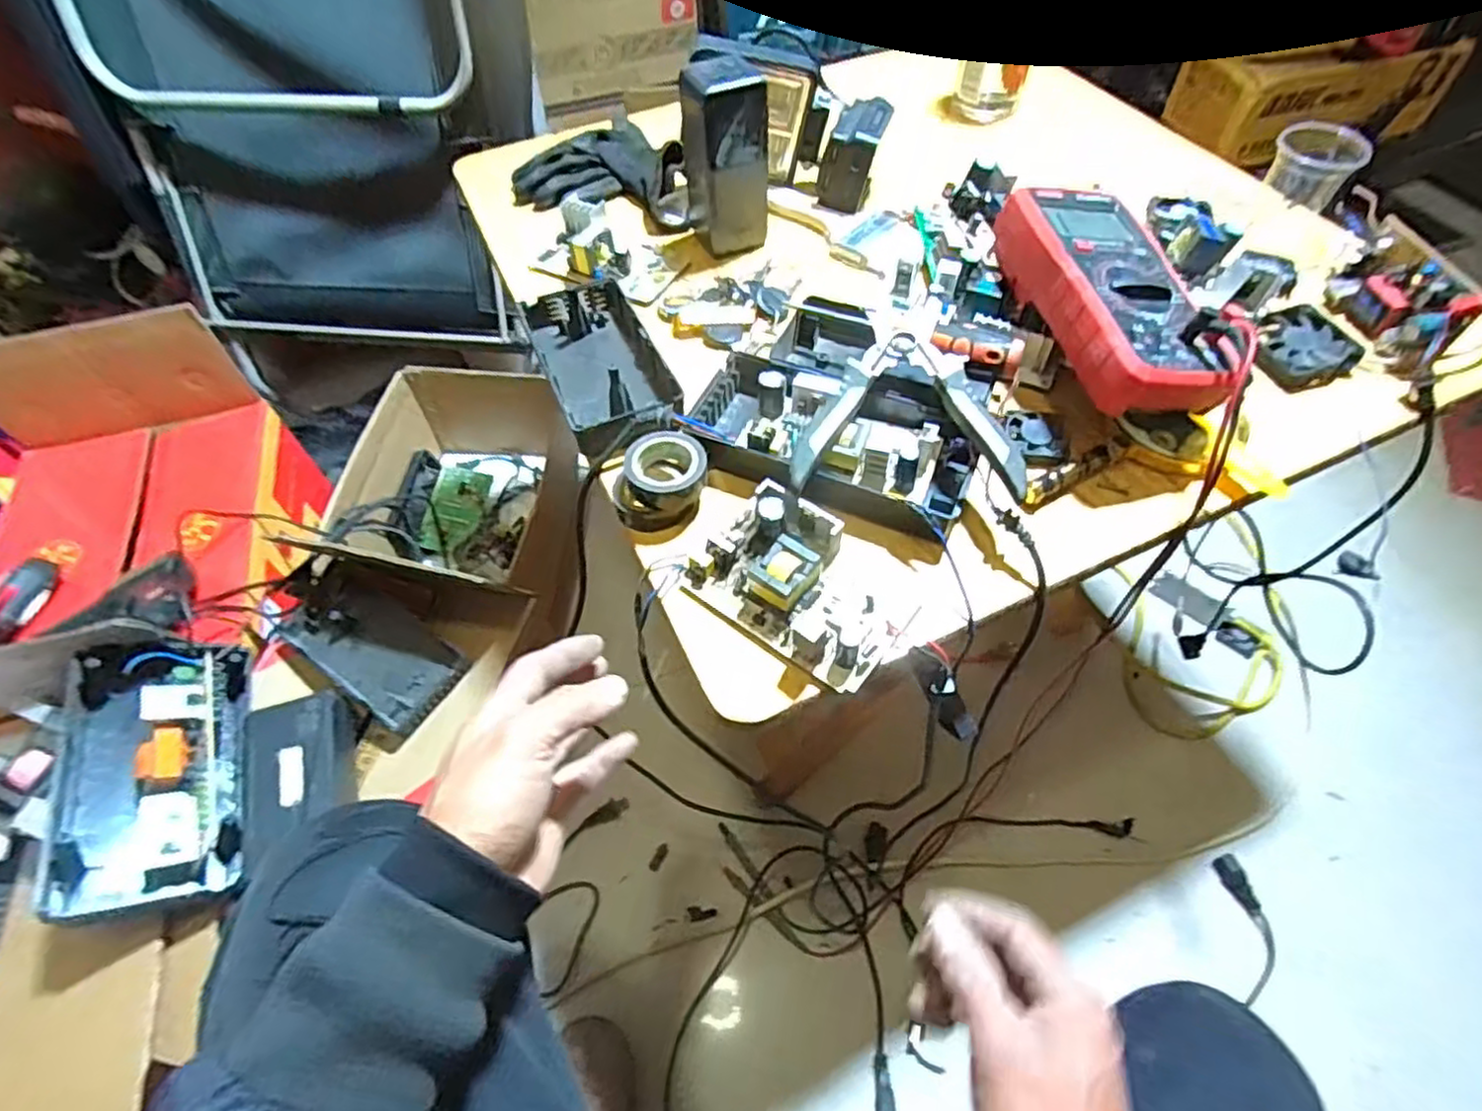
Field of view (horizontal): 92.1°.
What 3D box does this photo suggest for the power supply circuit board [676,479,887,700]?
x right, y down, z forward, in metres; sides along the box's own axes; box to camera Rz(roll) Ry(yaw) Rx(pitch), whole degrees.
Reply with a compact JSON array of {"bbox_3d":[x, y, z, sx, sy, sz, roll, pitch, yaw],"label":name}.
[{"bbox_3d":[0.033,0.013,0.401,0.117,0.031,0.078,32,62,21],"label":"power supply circuit board"}]

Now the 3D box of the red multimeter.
[{"bbox_3d":[0.238,-0.168,0.460,0.092,0.046,0.182,-9,56,-3],"label":"red multimeter"}]

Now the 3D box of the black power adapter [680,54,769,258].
[{"bbox_3d":[-0.012,-0.315,0.563,0.052,0.126,0.061,-18,57,-10],"label":"black power adapter"}]

